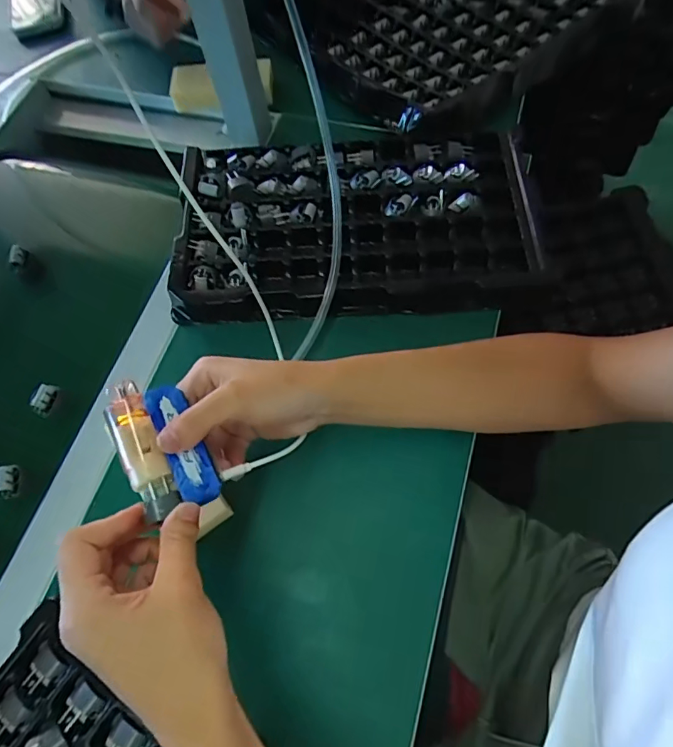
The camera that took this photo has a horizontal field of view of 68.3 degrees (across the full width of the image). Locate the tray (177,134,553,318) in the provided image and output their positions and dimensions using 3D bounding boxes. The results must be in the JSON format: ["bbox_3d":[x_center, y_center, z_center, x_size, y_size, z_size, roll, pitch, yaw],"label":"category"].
[{"bbox_3d":[0.013,-0.158,0.503,0.341,0.035,0.208,-1,66,2],"label":"tray"}]

